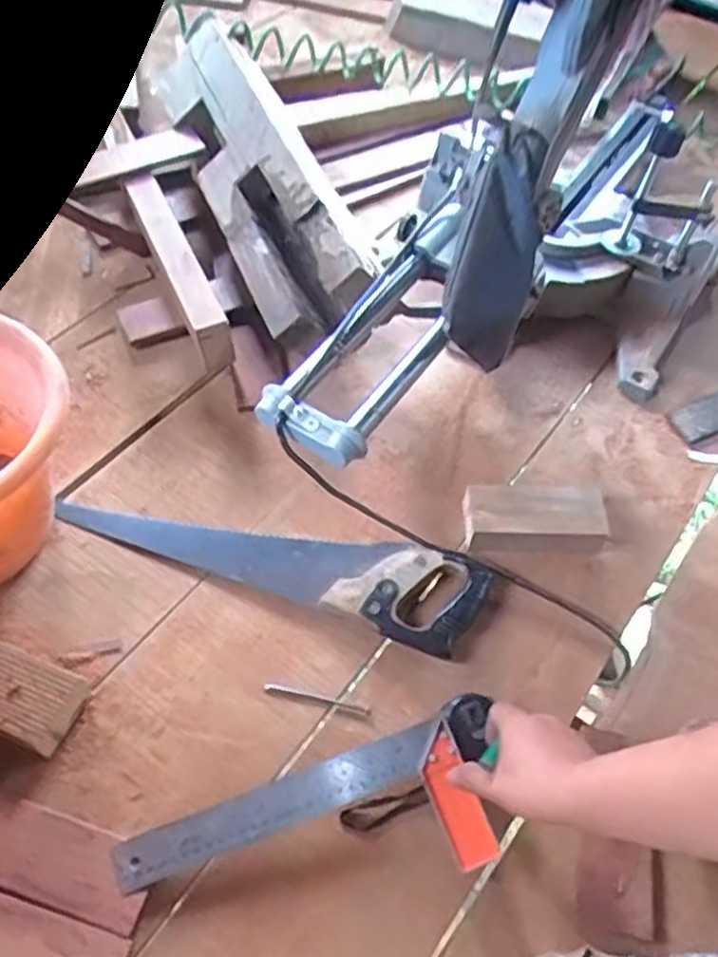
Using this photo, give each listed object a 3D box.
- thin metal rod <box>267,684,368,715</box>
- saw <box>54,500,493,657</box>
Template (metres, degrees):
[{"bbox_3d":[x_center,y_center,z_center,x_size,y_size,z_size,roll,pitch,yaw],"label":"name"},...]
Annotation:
[{"bbox_3d":[-0.041,0.213,0.721,0.104,0.004,0.008,13,56,4],"label":"thin metal rod"},{"bbox_3d":[-0.094,0.070,0.803,0.469,0.029,0.111,19,56,8],"label":"saw"}]

